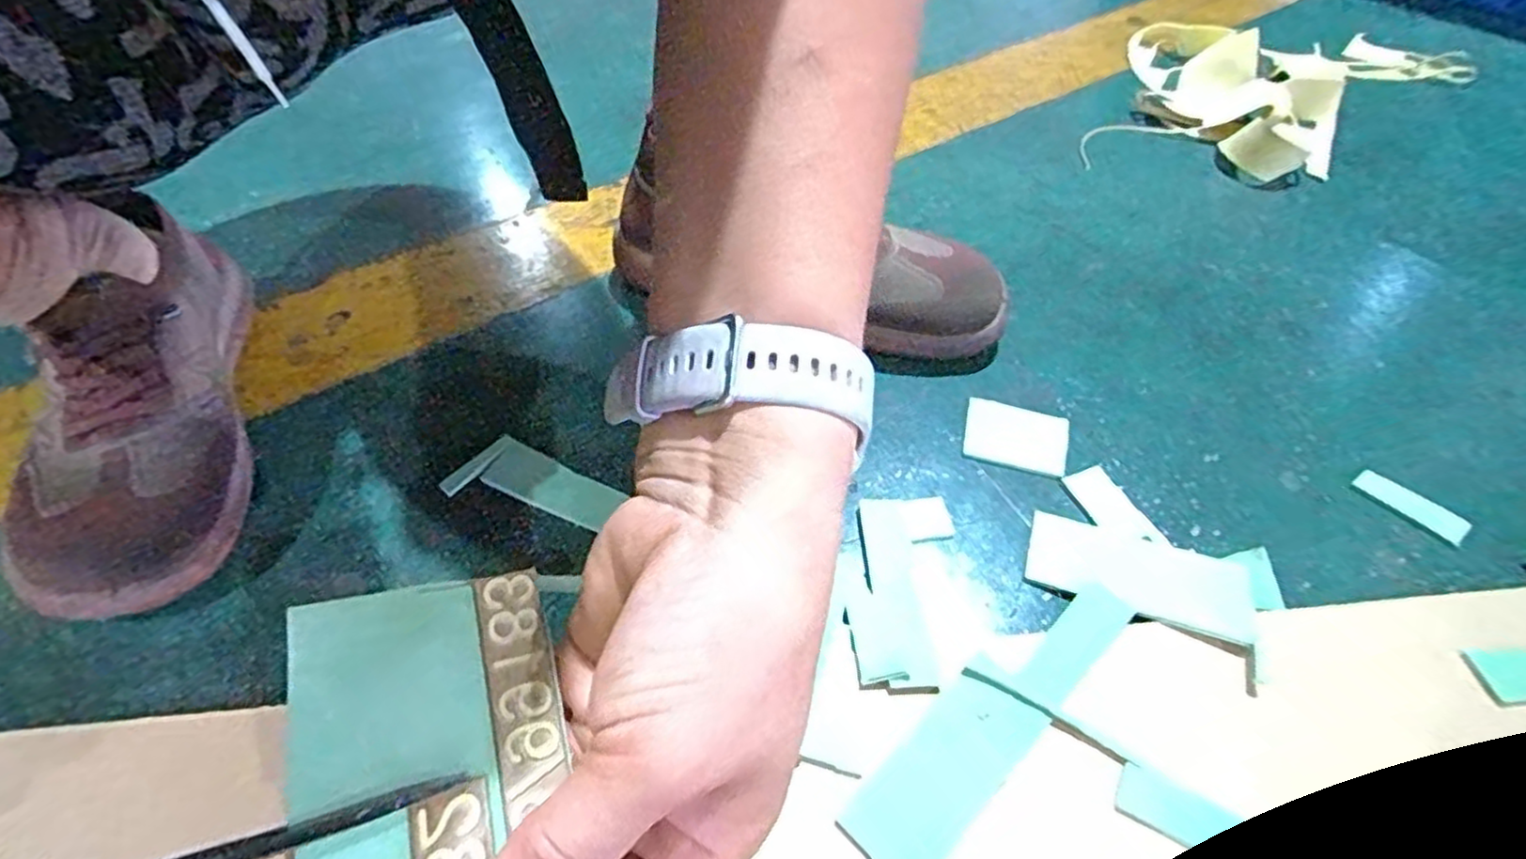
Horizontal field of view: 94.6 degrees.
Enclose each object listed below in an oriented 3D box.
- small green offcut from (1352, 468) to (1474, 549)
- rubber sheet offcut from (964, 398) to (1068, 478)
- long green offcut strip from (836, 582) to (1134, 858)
[{"bbox_3d":[0.332,0.038,0.361,0.015,0.004,0.049,-31,55,-25],"label":"small green offcut"},{"bbox_3d":[0.140,0.003,0.392,0.053,0.004,0.044,15,50,13],"label":"rubber sheet offcut"},{"bbox_3d":[0.097,0.114,0.290,0.157,0.010,0.036,-36,61,-27],"label":"long green offcut strip"}]

